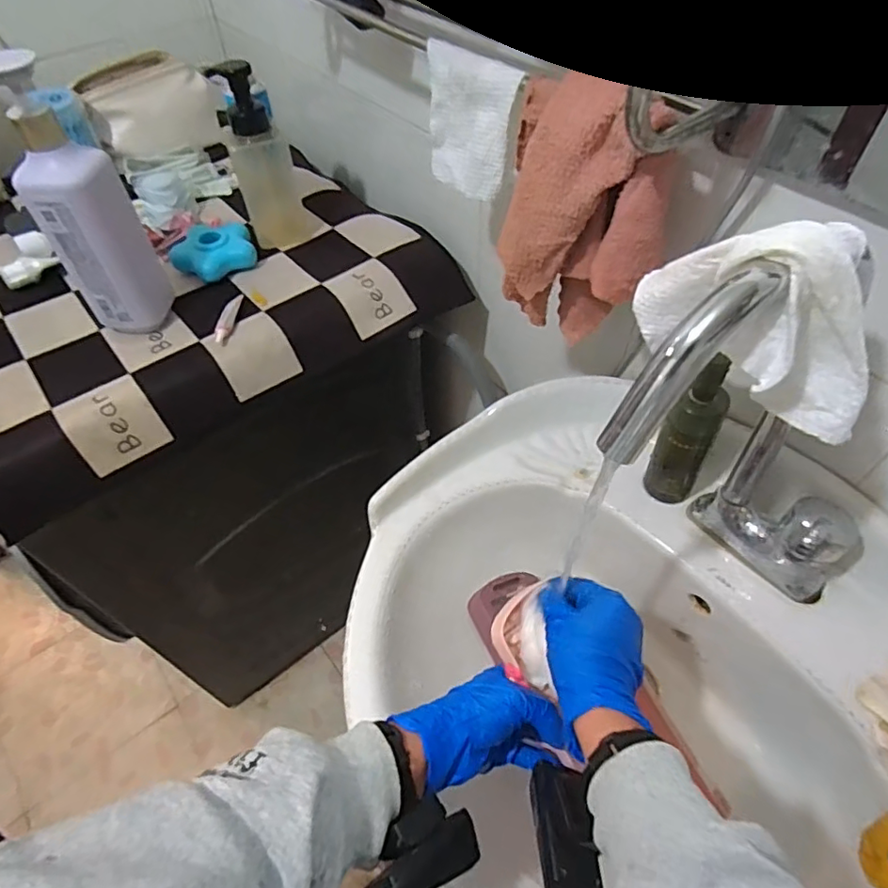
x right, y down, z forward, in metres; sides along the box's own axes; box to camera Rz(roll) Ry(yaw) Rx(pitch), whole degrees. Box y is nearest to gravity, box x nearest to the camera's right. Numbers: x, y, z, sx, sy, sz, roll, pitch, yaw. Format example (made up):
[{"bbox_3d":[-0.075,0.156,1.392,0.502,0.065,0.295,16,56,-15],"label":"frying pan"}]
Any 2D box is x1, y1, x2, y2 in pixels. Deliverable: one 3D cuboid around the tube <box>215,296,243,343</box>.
[{"bbox_3d":[-0.246,-0.144,0.640,0.012,0.011,0.072,4,52,3],"label":"tube"}]

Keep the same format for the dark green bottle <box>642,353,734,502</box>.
[{"bbox_3d":[0.225,-0.005,0.511,0.032,0.162,0.045,-37,61,-25],"label":"dark green bottle"}]

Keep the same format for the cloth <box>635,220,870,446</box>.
[{"bbox_3d":[0.169,-0.064,0.299,0.120,0.094,0.053,12,53,9],"label":"cloth"}]

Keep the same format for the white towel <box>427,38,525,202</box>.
[{"bbox_3d":[0.021,-0.282,0.499,0.020,0.109,0.102,-33,59,-23],"label":"white towel"}]

